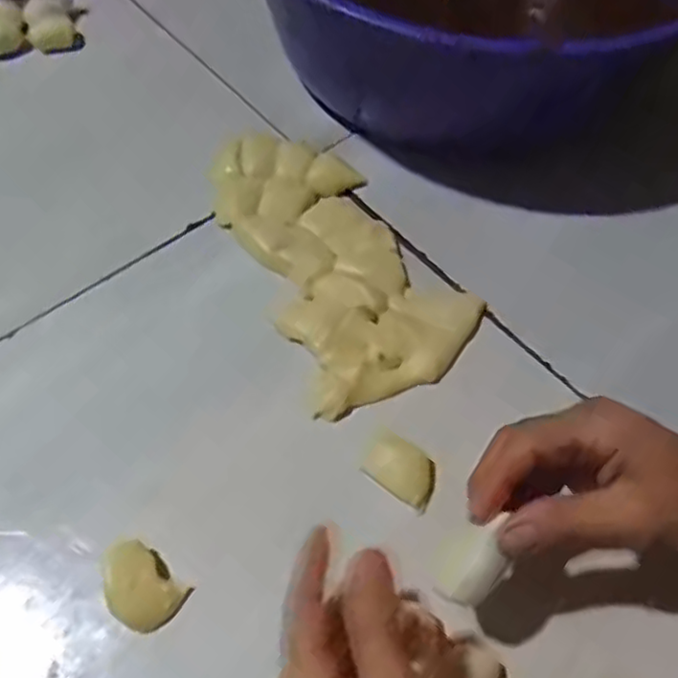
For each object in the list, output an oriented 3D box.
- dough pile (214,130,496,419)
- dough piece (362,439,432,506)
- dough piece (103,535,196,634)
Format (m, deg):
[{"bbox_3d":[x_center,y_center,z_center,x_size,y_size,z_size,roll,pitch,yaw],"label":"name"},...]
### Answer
[{"bbox_3d":[-0.002,-0.067,0.506,0.132,0.025,0.250,-21,63,-15],"label":"dough pile"},{"bbox_3d":[0.039,0.079,0.412,0.043,0.011,0.029,34,63,16],"label":"dough piece"},{"bbox_3d":[-0.109,0.135,0.363,0.046,0.029,0.035,37,64,17],"label":"dough piece"}]

